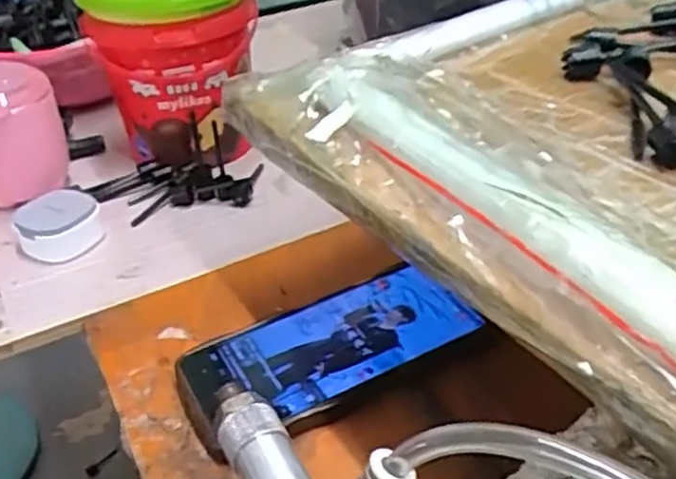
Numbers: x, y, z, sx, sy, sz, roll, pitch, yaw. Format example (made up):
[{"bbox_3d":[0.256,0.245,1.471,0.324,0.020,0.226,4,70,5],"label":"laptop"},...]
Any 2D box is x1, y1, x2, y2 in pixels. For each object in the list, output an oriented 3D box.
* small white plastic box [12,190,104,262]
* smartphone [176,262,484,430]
[{"bbox_3d":[-0.201,-0.011,0.527,0.054,0.023,0.058,-23,38,-25],"label":"small white plastic box"},{"bbox_3d":[-0.004,0.061,0.403,0.152,0.015,0.074,-20,37,-21],"label":"smartphone"}]

